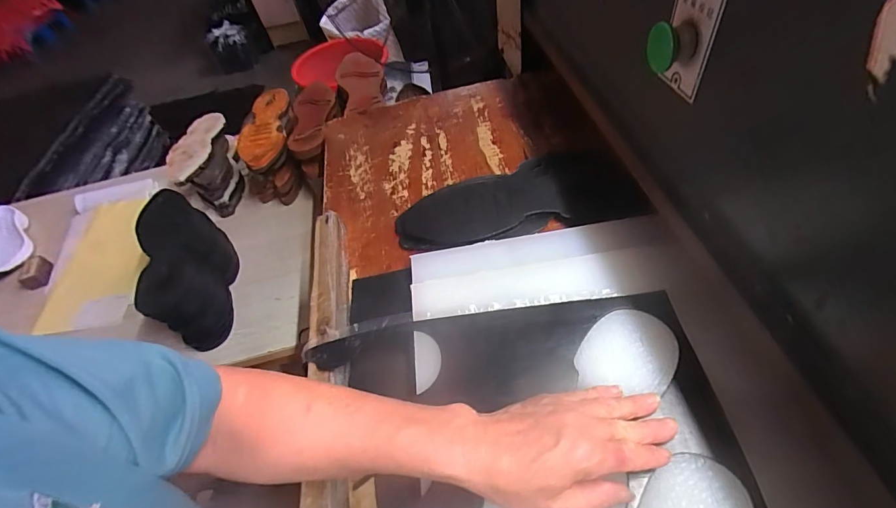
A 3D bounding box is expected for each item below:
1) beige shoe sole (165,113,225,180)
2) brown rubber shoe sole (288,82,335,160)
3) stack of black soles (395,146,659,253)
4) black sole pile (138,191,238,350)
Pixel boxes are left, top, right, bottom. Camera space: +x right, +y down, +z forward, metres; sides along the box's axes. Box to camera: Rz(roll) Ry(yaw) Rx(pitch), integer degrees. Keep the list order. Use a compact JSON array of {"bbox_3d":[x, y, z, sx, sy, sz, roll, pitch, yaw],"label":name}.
[{"bbox_3d":[-0.611,-0.261,0.993,0.092,0.029,0.239,-2,46,1],"label":"beige shoe sole"},{"bbox_3d":[-0.314,-0.311,0.952,0.092,0.045,0.277,-5,46,-1],"label":"brown rubber shoe sole"},{"bbox_3d":[0.085,-0.082,0.569,0.313,0.027,0.156,-9,48,8],"label":"stack of black soles"},{"bbox_3d":[-0.467,0.035,0.754,0.109,0.154,0.299,-21,49,-16],"label":"black sole pile"}]

